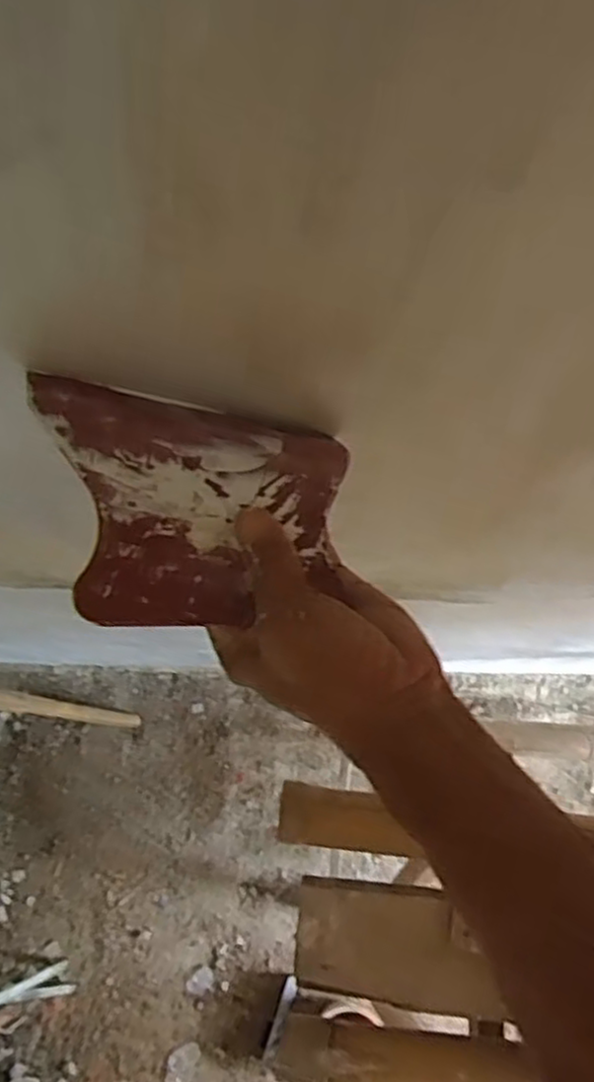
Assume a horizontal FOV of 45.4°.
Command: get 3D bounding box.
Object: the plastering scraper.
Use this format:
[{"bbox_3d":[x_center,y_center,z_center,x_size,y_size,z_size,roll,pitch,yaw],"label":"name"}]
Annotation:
[{"bbox_3d":[-0.046,-0.020,0.350,0.153,0.021,0.122,4,68,-24],"label":"plastering scraper"}]

